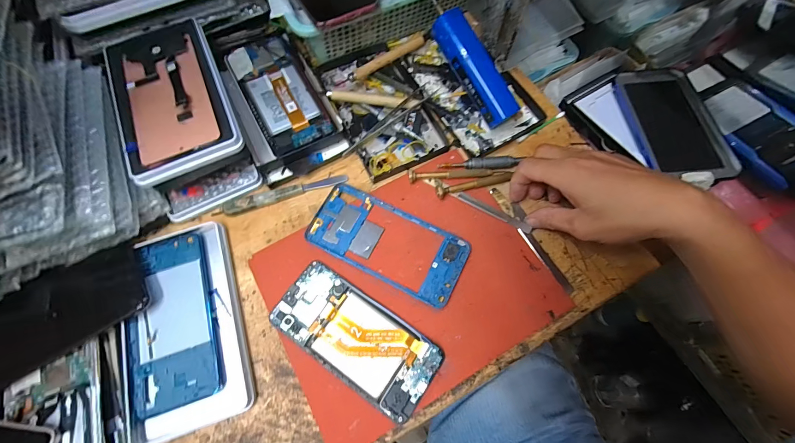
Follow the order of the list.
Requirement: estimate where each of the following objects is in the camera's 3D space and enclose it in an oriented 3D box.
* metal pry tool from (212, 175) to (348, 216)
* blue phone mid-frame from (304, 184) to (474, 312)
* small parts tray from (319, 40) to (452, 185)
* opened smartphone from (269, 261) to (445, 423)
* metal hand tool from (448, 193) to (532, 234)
[{"bbox_3d":[-0.124,-0.031,0.362,0.139,0.013,0.018,-19,73,-7],"label":"metal pry tool"},{"bbox_3d":[-0.010,0.020,0.341,0.158,0.007,0.073,27,73,8],"label":"blue phone mid-frame"},{"bbox_3d":[-0.021,-0.138,0.398,0.100,0.025,0.168,-26,74,-10],"label":"small parts tray"},{"bbox_3d":[-0.038,0.105,0.305,0.154,0.014,0.067,34,74,10],"label":"opened smartphone"},{"bbox_3d":[0.099,-0.011,0.352,0.088,0.004,0.009,27,73,8],"label":"metal hand tool"}]

